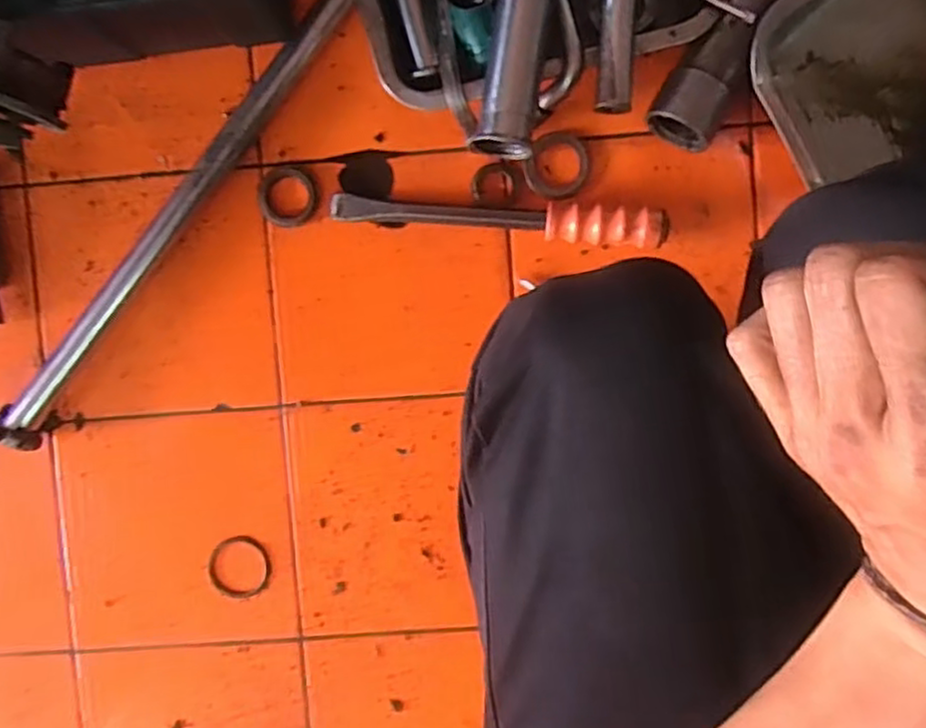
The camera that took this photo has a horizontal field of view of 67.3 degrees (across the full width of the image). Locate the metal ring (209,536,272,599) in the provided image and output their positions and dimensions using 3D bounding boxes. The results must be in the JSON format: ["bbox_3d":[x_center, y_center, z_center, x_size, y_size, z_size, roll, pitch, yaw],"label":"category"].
[{"bbox_3d":[-0.191,0.174,0.595,0.054,0.006,0.052,0,93,2],"label":"metal ring"}]

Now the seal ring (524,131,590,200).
[{"bbox_3d":[0.076,-0.160,0.562,0.050,0.004,0.054,0,93,2],"label":"seal ring"}]

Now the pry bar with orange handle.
[{"bbox_3d":[0.025,-0.114,0.555,0.264,0.036,0.028,4,94,2],"label":"pry bar with orange handle"}]

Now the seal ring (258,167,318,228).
[{"bbox_3d":[-0.144,-0.138,0.574,0.048,0.009,0.048,0,93,2],"label":"seal ring"}]

